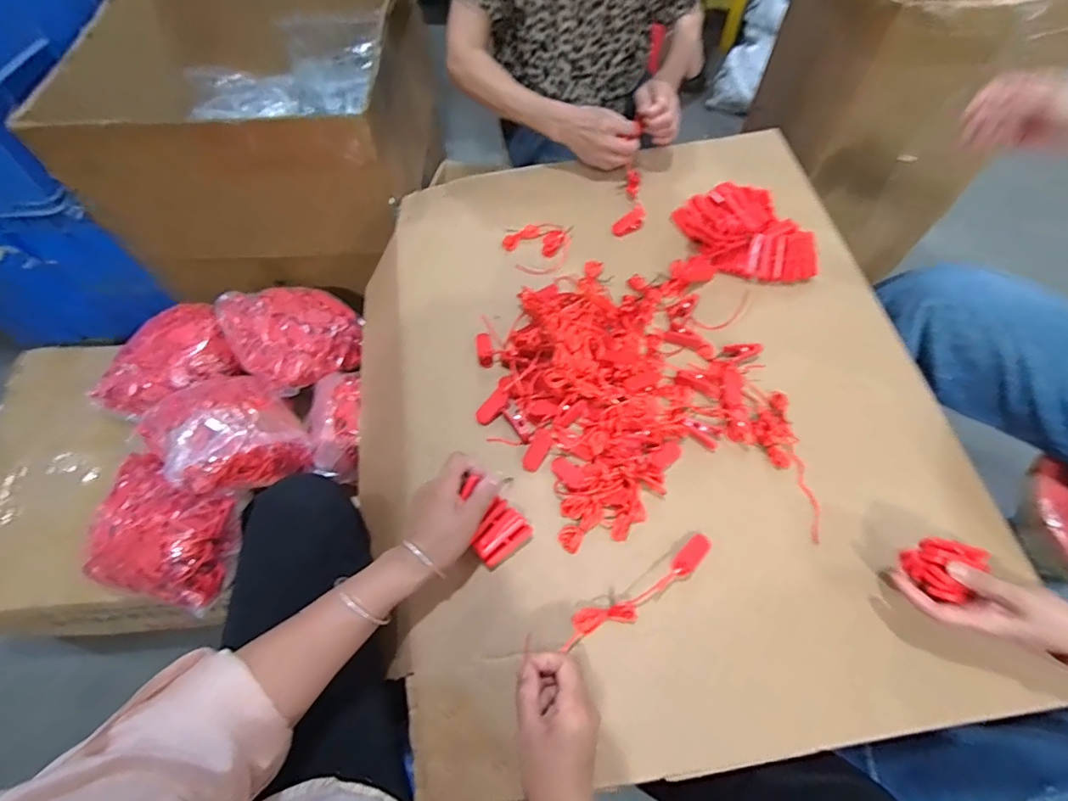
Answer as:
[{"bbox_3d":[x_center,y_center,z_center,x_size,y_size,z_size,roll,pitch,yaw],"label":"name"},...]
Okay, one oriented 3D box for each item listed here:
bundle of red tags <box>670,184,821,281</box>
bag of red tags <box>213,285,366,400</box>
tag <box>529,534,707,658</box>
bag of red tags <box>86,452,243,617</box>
[{"bbox_3d":[0.294,-0.239,0.699,0.134,0.073,0.183,-19,63,-10],"label":"bundle of red tags"},{"bbox_3d":[-0.384,-0.114,0.816,0.179,0.083,0.188,-38,68,-18],"label":"bag of red tags"},{"bbox_3d":[0.094,0.201,0.518,0.213,0.018,0.037,-30,66,-12],"label":"tag"},{"bbox_3d":[-0.492,0.171,0.676,0.200,0.079,0.161,16,63,9],"label":"bag of red tags"}]

